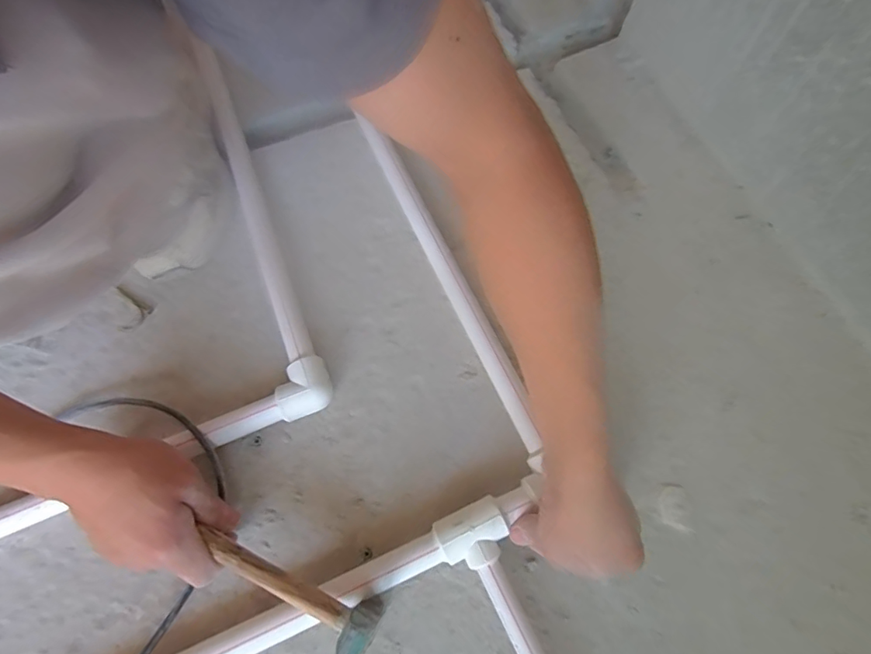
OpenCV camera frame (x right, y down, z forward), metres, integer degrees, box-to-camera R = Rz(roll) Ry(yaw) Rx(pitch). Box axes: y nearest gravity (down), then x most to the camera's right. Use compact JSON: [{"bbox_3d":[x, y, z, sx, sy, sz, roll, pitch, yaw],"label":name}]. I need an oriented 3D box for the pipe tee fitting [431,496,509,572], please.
[{"bbox_3d":[0.032,0.180,0.405,0.058,0.042,0.048,-25,71,-10],"label":"pipe tee fitting"}]

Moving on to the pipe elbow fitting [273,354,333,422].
[{"bbox_3d":[-0.126,0.059,0.451,0.051,0.035,0.050,-21,71,-8],"label":"pipe elbow fitting"}]

